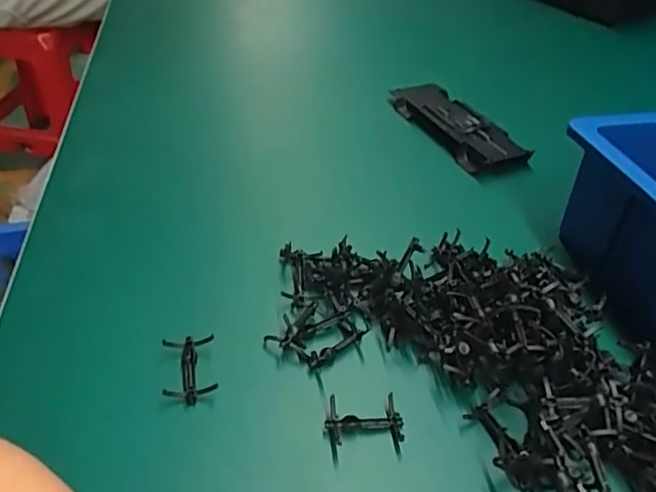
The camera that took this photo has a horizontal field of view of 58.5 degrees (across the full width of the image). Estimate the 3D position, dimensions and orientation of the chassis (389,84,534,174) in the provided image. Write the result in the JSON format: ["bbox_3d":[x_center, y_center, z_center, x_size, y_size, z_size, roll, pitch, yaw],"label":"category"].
[{"bbox_3d":[0.152,-0.145,0.693,0.071,0.024,0.188,-15,44,-23],"label":"chassis"}]

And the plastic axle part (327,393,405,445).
[{"bbox_3d":[0.024,0.115,0.383,0.049,0.022,0.031,-2,40,-9],"label":"plastic axle part"}]

